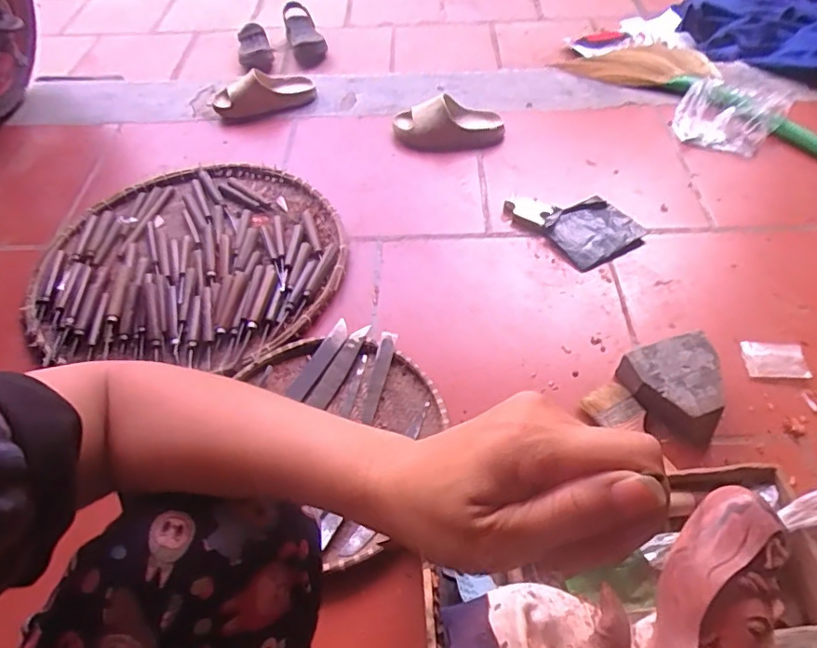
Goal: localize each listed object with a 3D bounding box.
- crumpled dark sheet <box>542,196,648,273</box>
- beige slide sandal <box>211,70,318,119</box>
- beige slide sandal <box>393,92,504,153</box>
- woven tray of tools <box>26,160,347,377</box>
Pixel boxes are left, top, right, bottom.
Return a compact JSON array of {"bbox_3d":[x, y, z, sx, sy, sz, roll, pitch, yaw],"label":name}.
[{"bbox_3d":[0.335,-0.170,0.992,0.150,0.022,0.140,-24,55,-15],"label":"crumpled dark sheet"},{"bbox_3d":[-0.330,-0.520,1.259,0.231,0.090,0.083,-18,54,-11],"label":"beige slide sandal"},{"bbox_3d":[0.083,-0.426,1.170,0.240,0.075,0.099,8,53,9],"label":"beige slide sandal"},{"bbox_3d":[-0.366,-0.123,0.958,0.499,0.040,0.472,-1,52,2],"label":"woven tray of tools"}]

